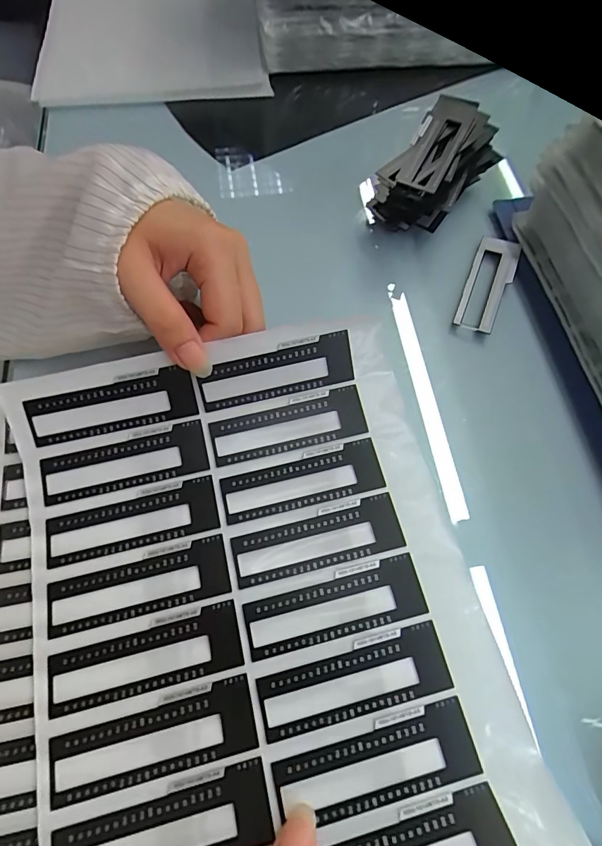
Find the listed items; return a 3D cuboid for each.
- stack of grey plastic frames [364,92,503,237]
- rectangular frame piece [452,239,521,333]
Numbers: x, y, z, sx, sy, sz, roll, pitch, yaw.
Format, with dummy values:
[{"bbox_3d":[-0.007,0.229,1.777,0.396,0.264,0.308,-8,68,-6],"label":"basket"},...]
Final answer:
[{"bbox_3d":[0.094,-0.178,0.313,0.056,0.051,0.103,37,70,13],"label":"stack of grey plastic frames"},{"bbox_3d":[0.131,-0.097,0.305,0.029,0.005,0.081,22,67,9],"label":"rectangular frame piece"}]

